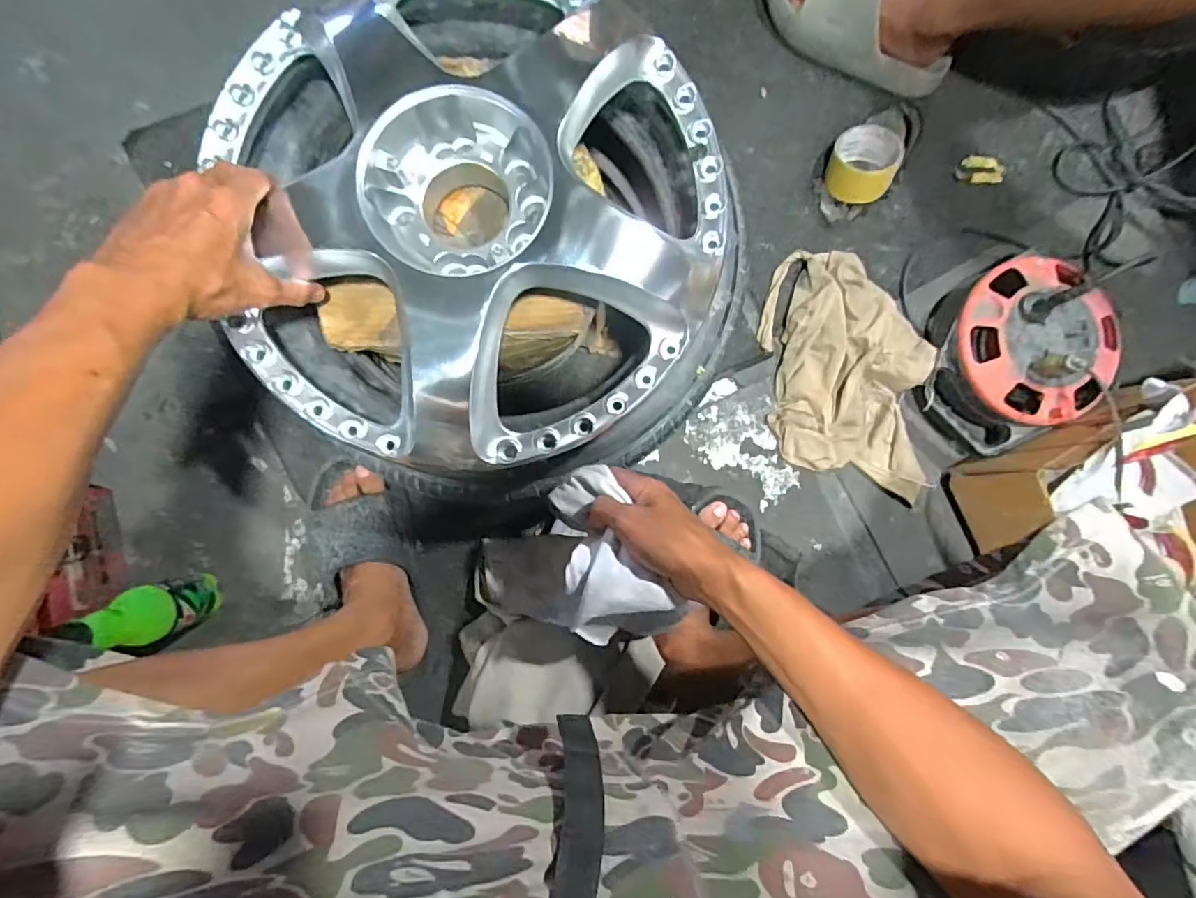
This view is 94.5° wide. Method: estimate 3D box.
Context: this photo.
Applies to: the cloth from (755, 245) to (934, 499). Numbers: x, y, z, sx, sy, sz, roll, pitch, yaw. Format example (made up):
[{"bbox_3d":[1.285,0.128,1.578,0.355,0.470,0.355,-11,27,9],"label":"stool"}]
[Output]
[{"bbox_3d":[0.317,-0.092,0.700,0.192,0.066,0.333,-10,88,-5],"label":"cloth"}]

